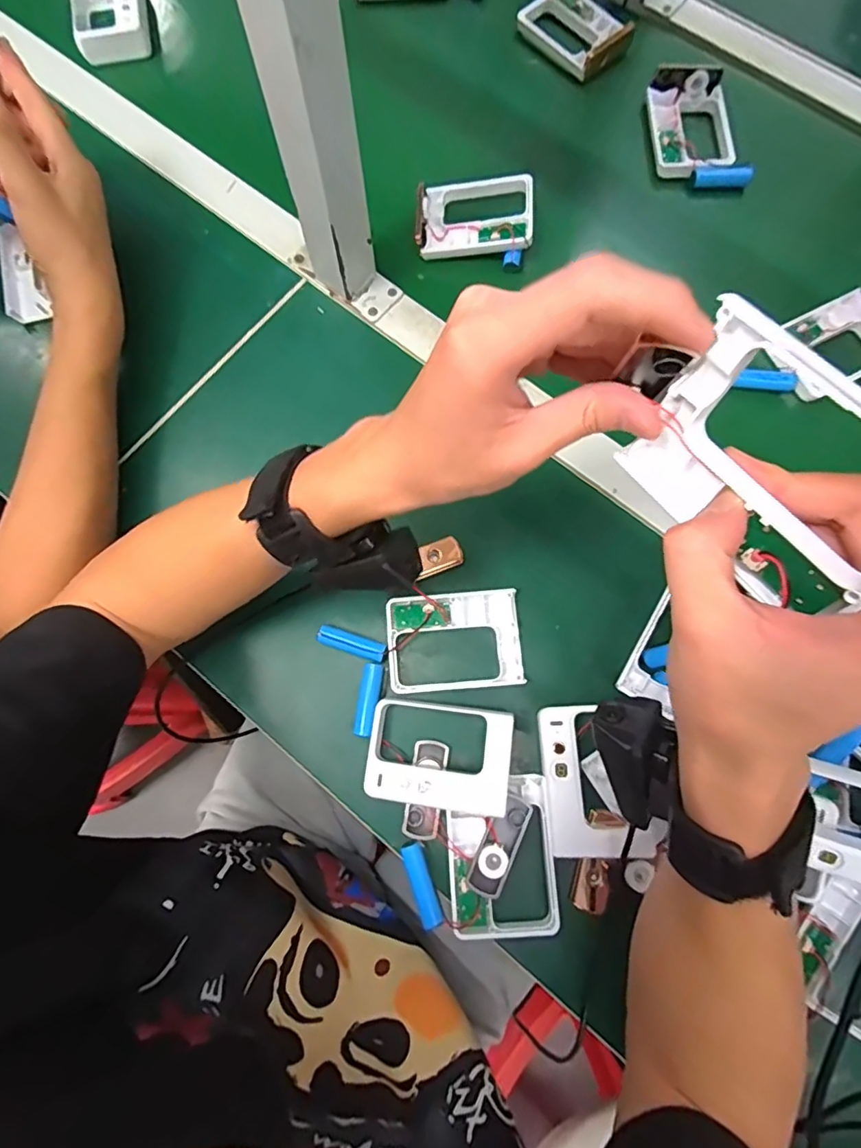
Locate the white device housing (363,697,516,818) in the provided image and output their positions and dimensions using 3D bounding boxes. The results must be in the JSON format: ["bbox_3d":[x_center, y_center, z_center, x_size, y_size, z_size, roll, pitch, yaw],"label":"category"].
[{"bbox_3d":[0.006,0.119,0.358,0.093,0.020,0.064,7,77,3],"label":"white device housing"}]

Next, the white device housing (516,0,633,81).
[{"bbox_3d":[0.139,-0.526,0.519,0.069,0.020,0.098,-43,79,-8],"label":"white device housing"}]

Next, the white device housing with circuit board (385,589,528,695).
[{"bbox_3d":[0.017,0.048,0.384,0.093,0.010,0.068,-4,77,1],"label":"white device housing with circuit board"}]

